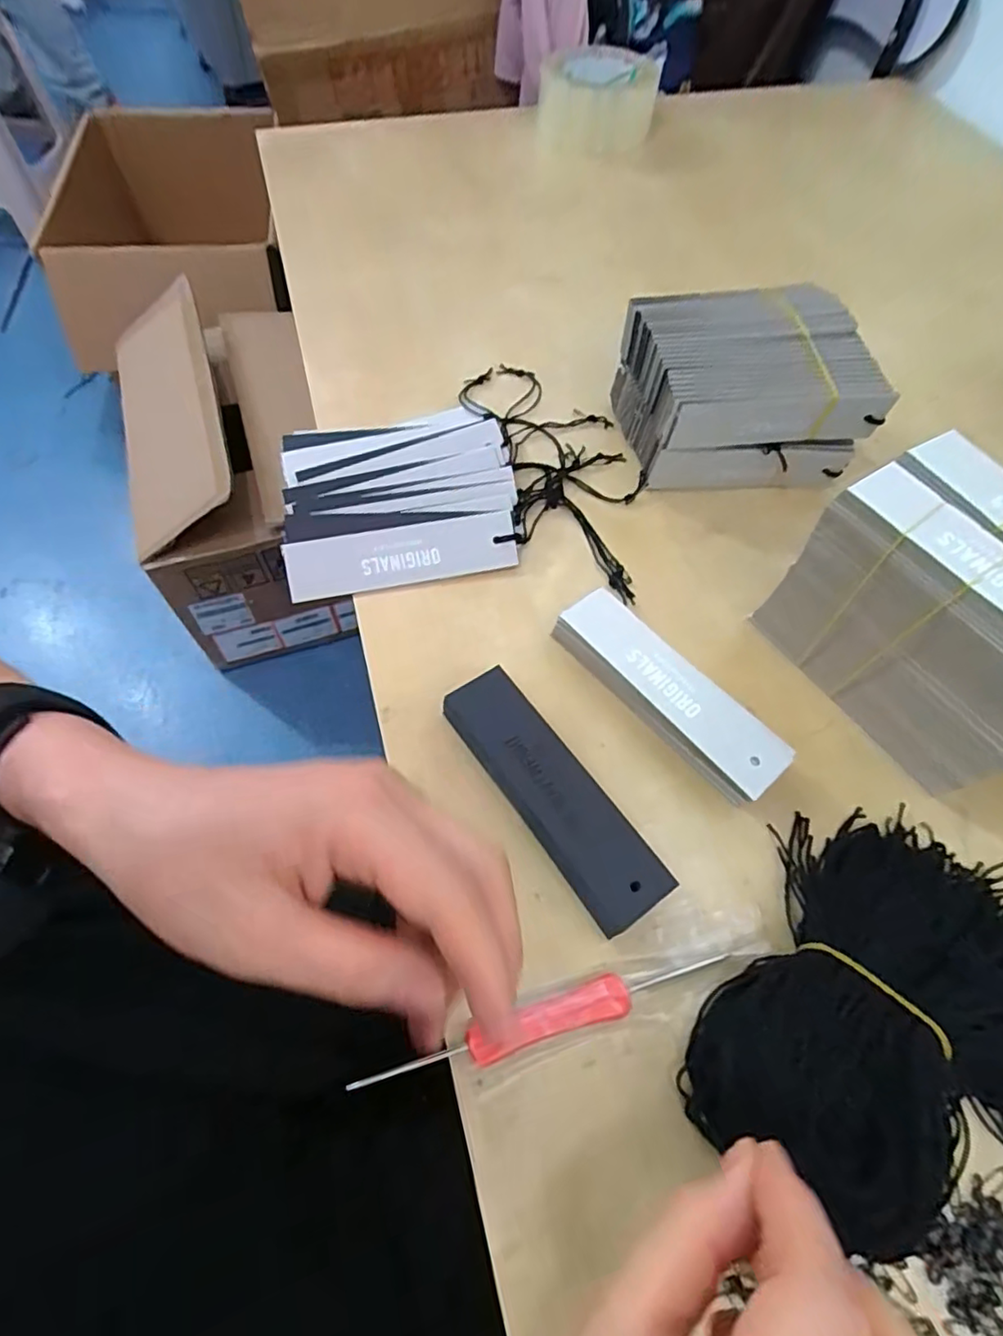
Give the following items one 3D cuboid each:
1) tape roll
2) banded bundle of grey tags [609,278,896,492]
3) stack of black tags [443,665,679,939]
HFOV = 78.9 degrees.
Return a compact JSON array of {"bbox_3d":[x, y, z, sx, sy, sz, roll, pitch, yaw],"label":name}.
[{"bbox_3d":[0.090,-0.542,0.584,0.108,0.054,0.114,1,61,-2],"label":"tape roll"},{"bbox_3d":[0.148,-0.174,0.381,0.143,0.071,0.099,0,61,-2],"label":"banded bundle of grey tags"},{"bbox_3d":[0.021,0.058,0.278,0.035,0.024,0.126,-31,67,-18],"label":"stack of black tags"}]

